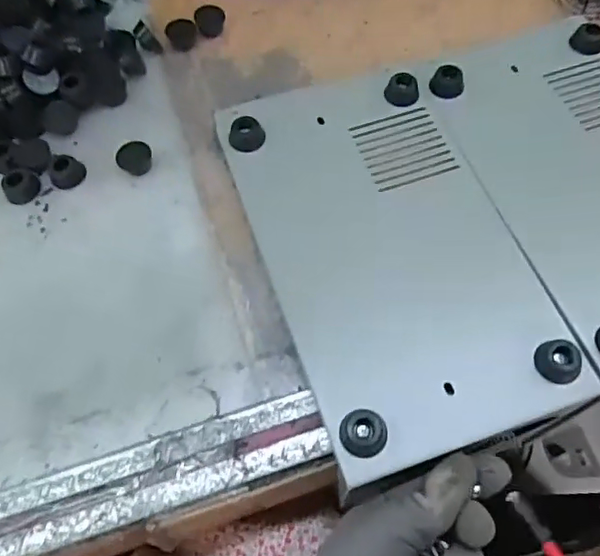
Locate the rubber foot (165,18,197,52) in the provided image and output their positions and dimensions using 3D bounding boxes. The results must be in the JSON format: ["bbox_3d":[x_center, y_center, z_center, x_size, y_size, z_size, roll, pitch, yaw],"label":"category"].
[{"bbox_3d":[-0.095,-0.197,0.463,0.024,0.017,0.019,-13,67,-4],"label":"rubber foot"}]

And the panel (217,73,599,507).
[{"bbox_3d":[0.055,-0.025,0.362,0.151,0.022,0.266,-18,67,-5],"label":"panel"}]

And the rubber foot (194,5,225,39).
[{"bbox_3d":[-0.074,-0.212,0.473,0.024,0.014,0.023,-1,67,2],"label":"rubber foot"}]

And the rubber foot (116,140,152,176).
[{"bbox_3d":[-0.119,-0.086,0.412,0.023,0.014,0.020,4,67,4],"label":"rubber foot"}]

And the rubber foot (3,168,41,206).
[{"bbox_3d":[-0.197,-0.065,0.404,0.024,0.013,0.020,-42,72,-14],"label":"rubber foot"}]

